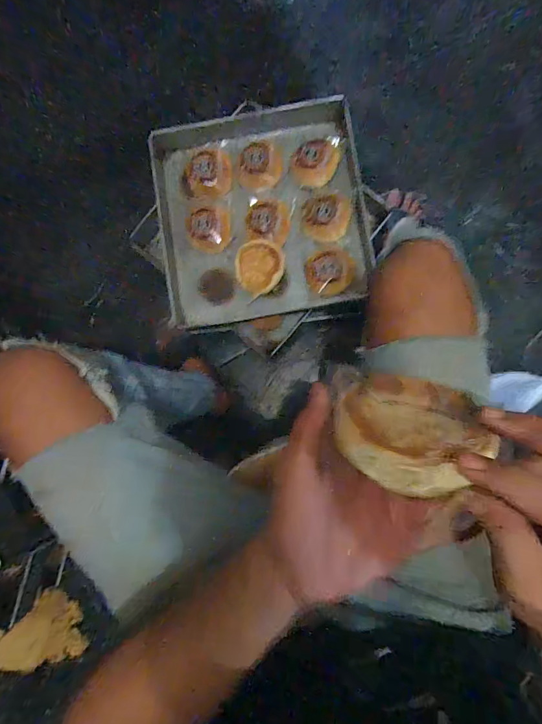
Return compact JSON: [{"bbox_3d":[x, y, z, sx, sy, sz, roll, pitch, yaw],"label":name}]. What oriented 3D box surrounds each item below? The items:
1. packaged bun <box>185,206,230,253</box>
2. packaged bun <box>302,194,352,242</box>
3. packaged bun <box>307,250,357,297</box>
[{"bbox_3d":[-0.128,-0.272,0.776,0.081,0.031,0.086,1,86,4],"label":"packaged bun"},{"bbox_3d":[0.110,-0.289,0.757,0.097,0.036,0.095,4,87,4],"label":"packaged bun"},{"bbox_3d":[0.124,-0.183,0.766,0.096,0.031,0.086,-14,86,3],"label":"packaged bun"}]

